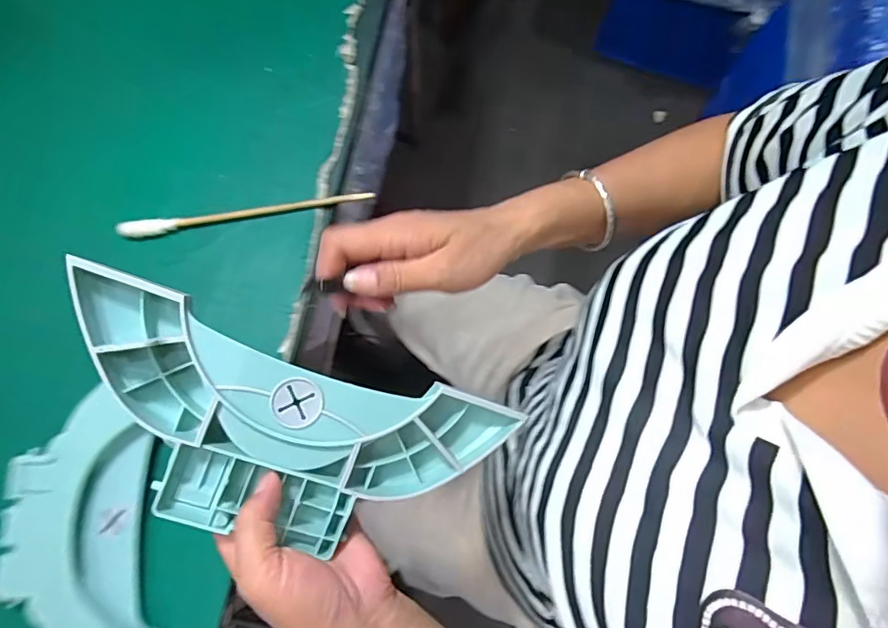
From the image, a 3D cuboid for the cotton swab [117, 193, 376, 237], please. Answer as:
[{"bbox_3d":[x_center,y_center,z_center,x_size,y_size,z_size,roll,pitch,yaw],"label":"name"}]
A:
[{"bbox_3d":[-0.172,-0.089,0.457,0.218,0.013,0.012,-9,75,-4],"label":"cotton swab"}]

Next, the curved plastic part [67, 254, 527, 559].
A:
[{"bbox_3d":[-0.090,0.069,0.292,0.243,0.035,0.109,21,77,-12],"label":"curved plastic part"}]

